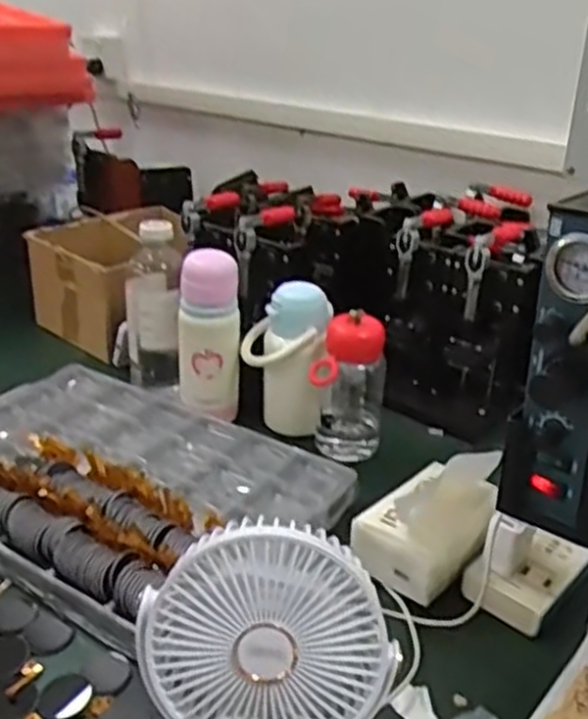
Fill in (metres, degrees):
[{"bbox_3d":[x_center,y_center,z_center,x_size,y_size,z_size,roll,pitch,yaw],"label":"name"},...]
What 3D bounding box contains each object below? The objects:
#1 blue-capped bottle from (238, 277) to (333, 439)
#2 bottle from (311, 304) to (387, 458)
[{"bbox_3d":[-0.008,0.004,0.908,0.102,0.168,0.081,-2,26,-5],"label":"blue-capped bottle"},{"bbox_3d":[0.064,0.038,0.886,0.079,0.179,0.063,3,26,4],"label":"bottle"}]

